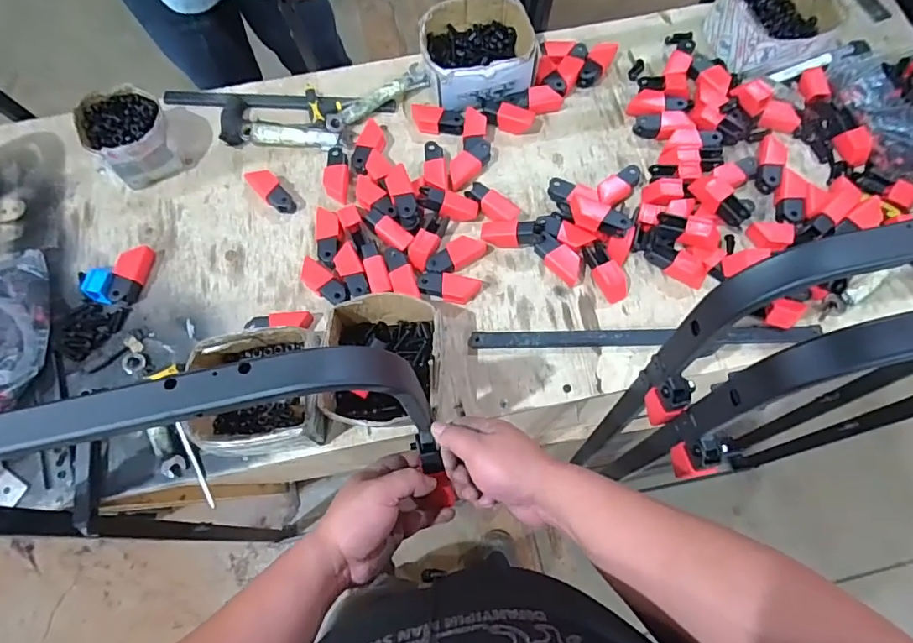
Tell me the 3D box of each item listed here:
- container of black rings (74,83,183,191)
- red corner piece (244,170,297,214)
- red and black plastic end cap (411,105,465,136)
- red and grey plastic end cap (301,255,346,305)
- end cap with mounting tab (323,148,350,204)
[{"bbox_3d":[-0.487,-0.281,0.756,0.117,0.075,0.131,-34,74,-9],"label":"container of black rings"},{"bbox_3d":[-0.277,-0.197,0.743,0.087,0.025,0.034,42,77,1],"label":"red corner piece"},{"bbox_3d":[-0.028,-0.315,0.780,0.082,0.023,0.037,13,73,6],"label":"red and black plastic end cap"},{"bbox_3d":[-0.189,-0.052,0.713,0.080,0.032,0.037,35,76,12],"label":"red and grey plastic end cap"},{"bbox_3d":[-0.180,-0.221,0.749,0.035,0.027,0.091,-1,72,1],"label":"end cap with mounting tab"}]

